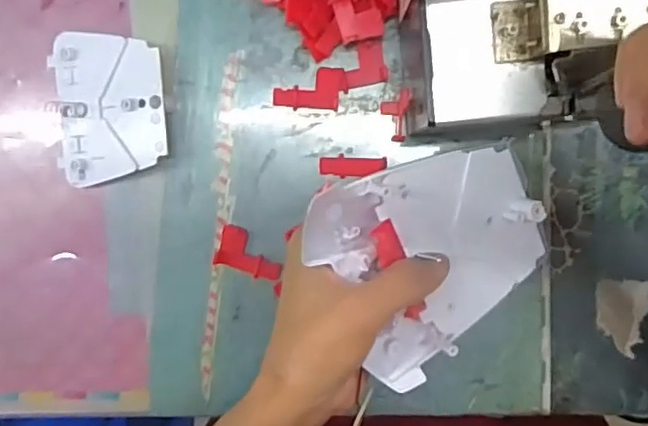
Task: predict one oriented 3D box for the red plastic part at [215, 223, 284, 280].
[{"bbox_3d":[-0.041,0.023,0.346,0.036,0.007,0.023,18,96,0],"label":"red plastic part"}]

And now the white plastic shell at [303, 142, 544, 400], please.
[{"bbox_3d":[0.053,0.018,0.286,0.100,0.028,0.096,-27,94,4],"label":"white plastic shell"}]

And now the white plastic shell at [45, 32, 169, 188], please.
[{"bbox_3d":[-0.118,-0.057,0.336,0.065,0.019,0.079,-3,95,2],"label":"white plastic shell"}]

